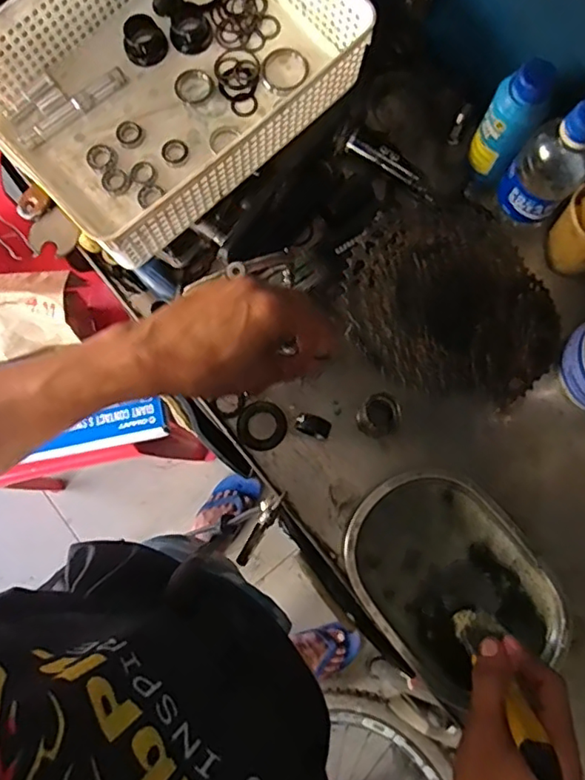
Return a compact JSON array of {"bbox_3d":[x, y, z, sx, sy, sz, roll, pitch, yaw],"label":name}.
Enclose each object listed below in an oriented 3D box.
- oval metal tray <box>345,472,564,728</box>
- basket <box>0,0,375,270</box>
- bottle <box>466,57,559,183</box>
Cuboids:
[{"bbox_3d":[0.146,0.179,0.531,0.154,0.034,0.207,-36,82,-6],"label":"oval metal tray"},{"bbox_3d":[-0.117,-0.306,0.548,0.323,0.089,0.245,-42,82,-7],"label":"basket"},{"bbox_3d":[0.199,-0.244,0.530,0.046,0.138,0.035,29,81,5],"label":"bottle"}]

